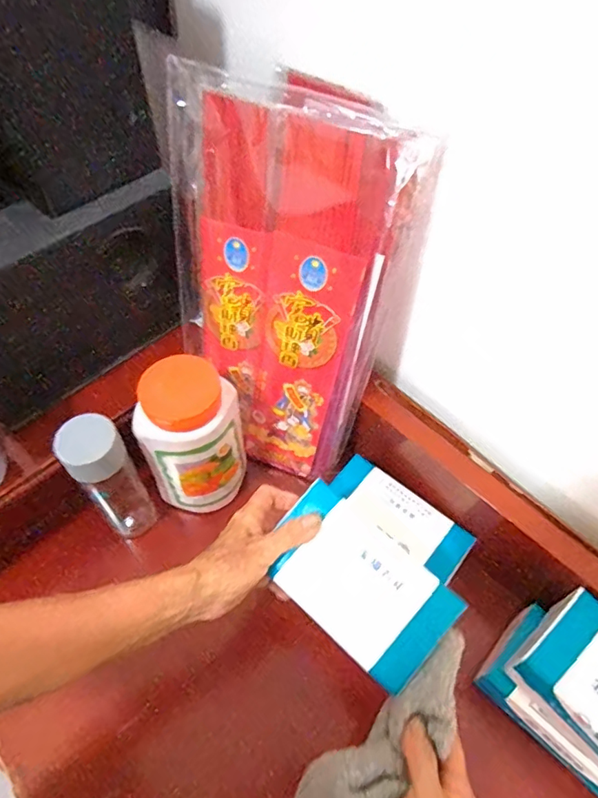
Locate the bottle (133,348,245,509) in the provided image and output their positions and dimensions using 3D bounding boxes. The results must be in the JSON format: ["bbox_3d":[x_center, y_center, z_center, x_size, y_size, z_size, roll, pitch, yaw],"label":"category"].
[{"bbox_3d":[-0.108,0.046,0.558,0.085,0.187,0.079,1,55,-1],"label":"bottle"}]

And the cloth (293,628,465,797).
[{"bbox_3d":[0.070,0.247,0.388,0.172,0.030,0.056,-41,65,-15],"label":"cloth"}]

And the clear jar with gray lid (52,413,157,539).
[{"bbox_3d":[-0.193,0.088,0.556,0.053,0.200,0.056,1,55,-1],"label":"clear jar with gray lid"}]

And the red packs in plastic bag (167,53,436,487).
[{"bbox_3d":[-0.015,-0.085,0.539,0.233,0.406,0.044,20,41,16],"label":"red packs in plastic bag"}]

